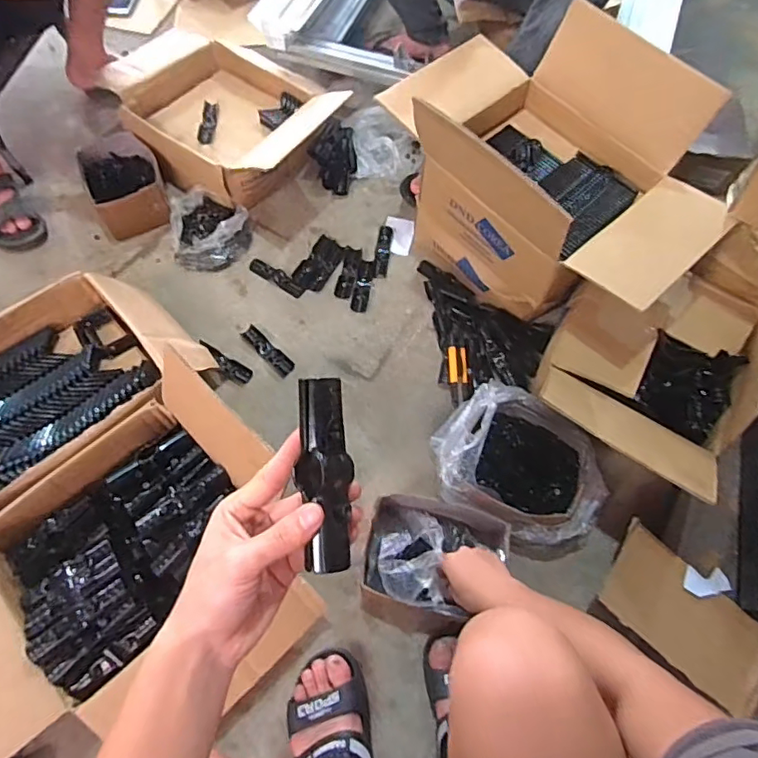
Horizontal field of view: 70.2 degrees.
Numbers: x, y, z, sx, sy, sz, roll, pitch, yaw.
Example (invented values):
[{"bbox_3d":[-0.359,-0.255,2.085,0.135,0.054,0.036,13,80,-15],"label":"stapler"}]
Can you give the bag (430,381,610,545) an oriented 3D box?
[{"bbox_3d":[0.226,0.139,0.876,0.274,0.123,0.211,26,66,12],"label":"bag"}]

